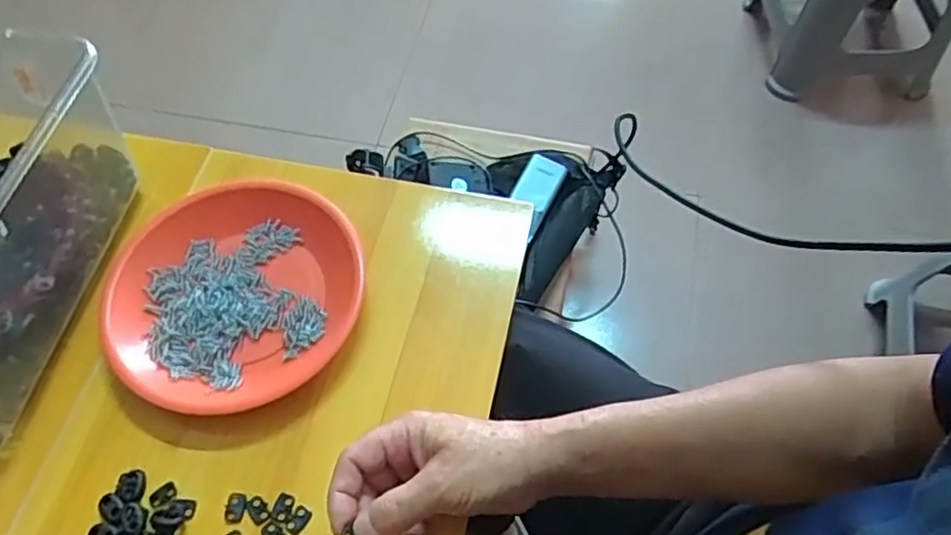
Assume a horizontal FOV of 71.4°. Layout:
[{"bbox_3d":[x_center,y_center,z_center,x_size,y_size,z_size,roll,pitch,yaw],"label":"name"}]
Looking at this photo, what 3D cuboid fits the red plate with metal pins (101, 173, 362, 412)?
[{"bbox_3d":[-0.184,0.020,0.511,0.187,0.026,0.179,-1,59,1],"label":"red plate with metal pins"}]

